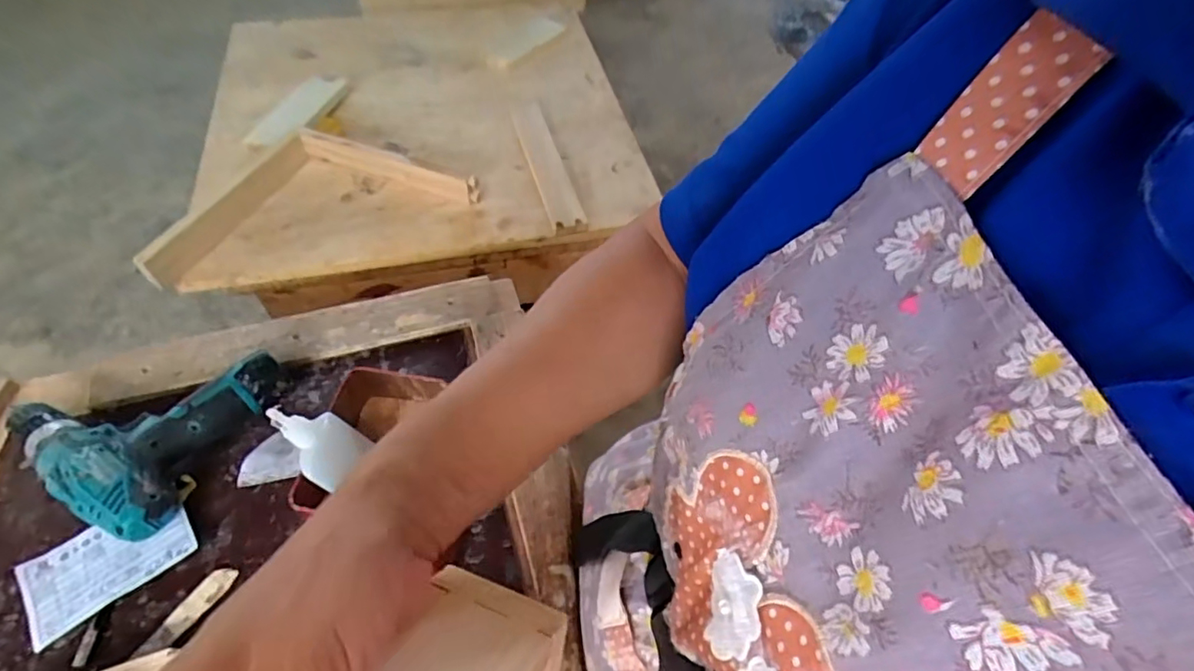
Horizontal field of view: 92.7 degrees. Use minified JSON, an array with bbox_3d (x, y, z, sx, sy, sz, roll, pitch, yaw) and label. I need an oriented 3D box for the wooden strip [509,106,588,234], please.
[{"bbox_3d":[-0.077,-0.263,0.856,0.054,0.014,0.281,-13,57,-12],"label":"wooden strip"}]

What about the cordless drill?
[{"bbox_3d":[-0.409,0.069,0.518,0.179,0.048,0.180,23,57,13],"label":"cordless drill"}]

